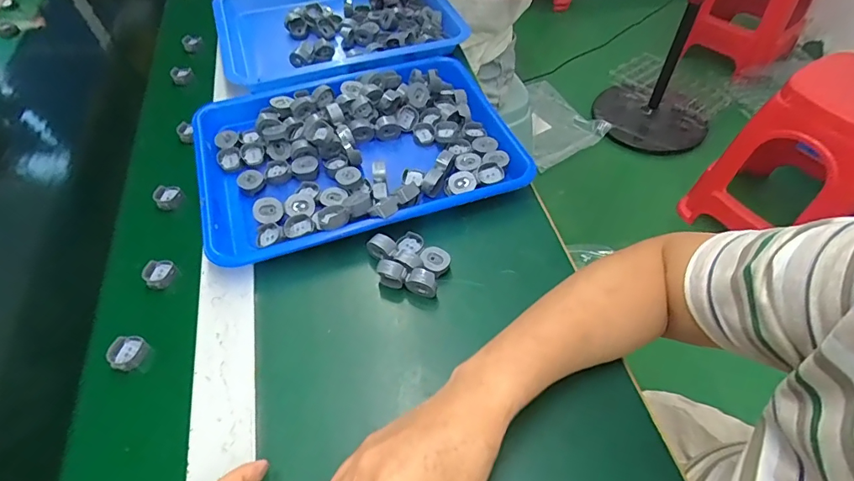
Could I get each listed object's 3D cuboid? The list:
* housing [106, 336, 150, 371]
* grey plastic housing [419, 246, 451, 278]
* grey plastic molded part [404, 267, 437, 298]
[{"bbox_3d":[-0.257,0.096,0.401,0.025,0.012,0.029,21,56,17],"label":"housing"},{"bbox_3d":[0.008,0.020,0.439,0.027,0.010,0.027,5,53,5],"label":"grey plastic housing"},{"bbox_3d":[-0.004,0.038,0.419,0.028,0.026,0.014,18,55,14],"label":"grey plastic molded part"}]

